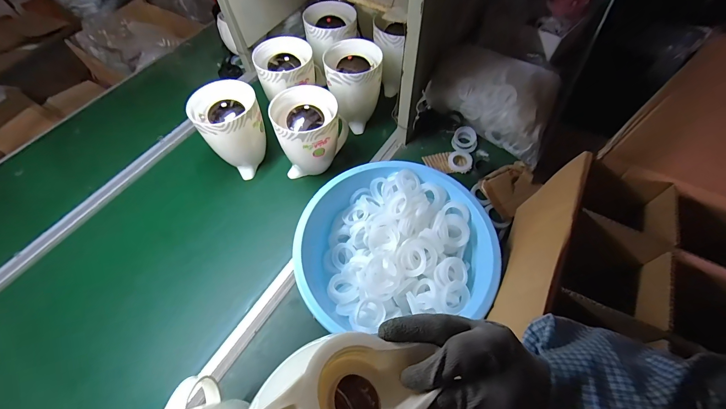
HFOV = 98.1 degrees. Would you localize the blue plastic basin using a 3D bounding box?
[{"bbox_3d":[0.062,0.087,0.628,0.365,0.106,0.346,-1,59,2],"label":"blue plastic basin"}]

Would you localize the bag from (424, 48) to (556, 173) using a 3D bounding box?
[{"bbox_3d":[0.373,-0.303,0.848,0.336,0.147,0.218,37,67,21],"label":"bag"}]

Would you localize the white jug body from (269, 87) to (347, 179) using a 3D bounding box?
[{"bbox_3d":[-0.123,-0.164,0.778,0.156,0.186,0.147,-3,59,0],"label":"white jug body"}]

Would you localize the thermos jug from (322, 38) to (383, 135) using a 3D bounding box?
[{"bbox_3d":[-0.020,-0.320,0.862,0.150,0.173,0.157,7,60,6],"label":"thermos jug"}]

